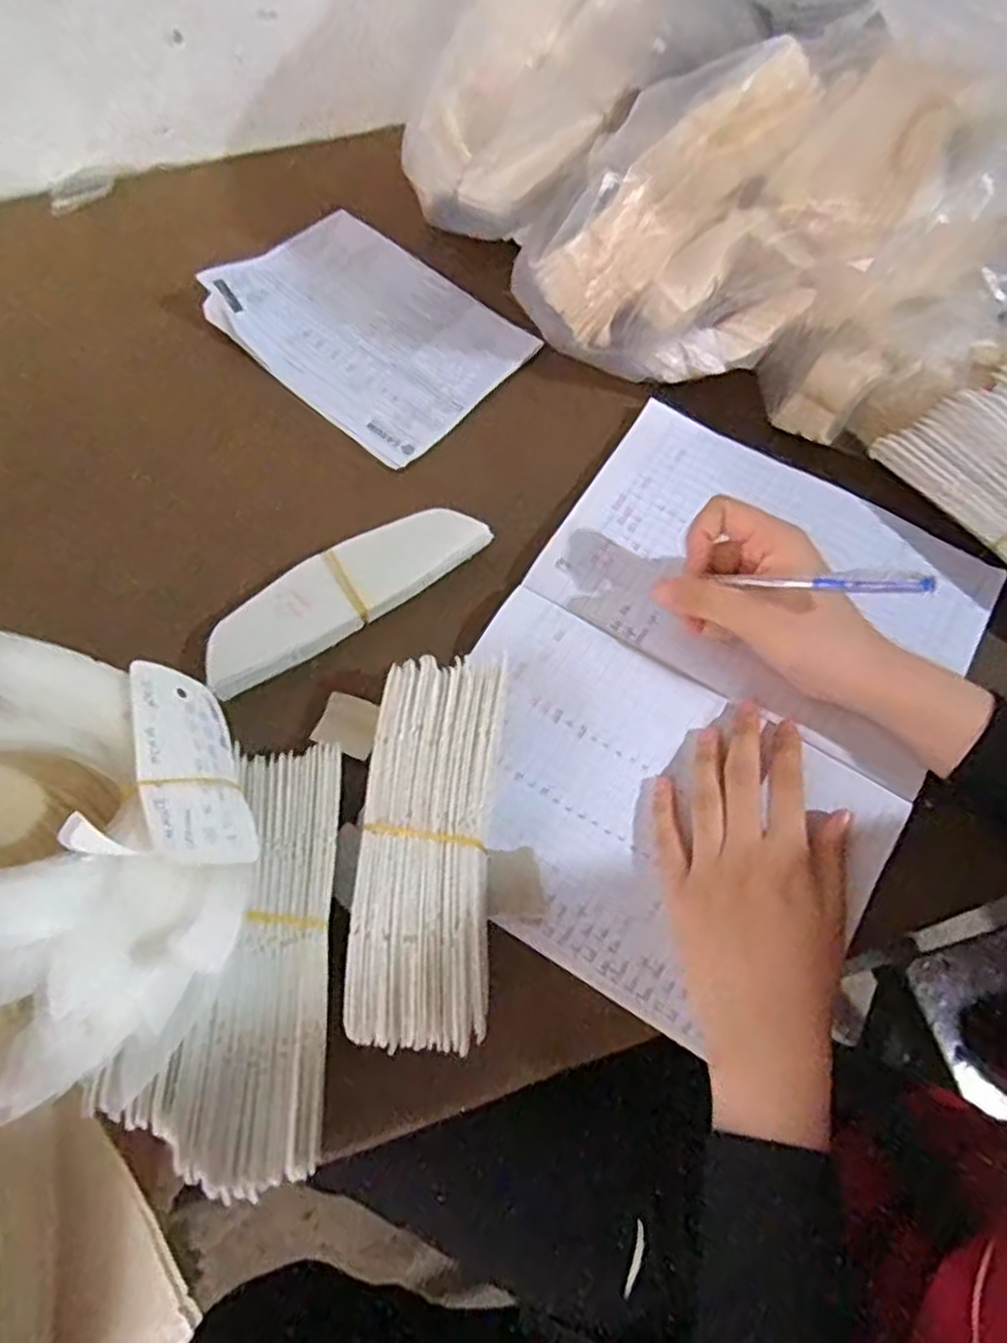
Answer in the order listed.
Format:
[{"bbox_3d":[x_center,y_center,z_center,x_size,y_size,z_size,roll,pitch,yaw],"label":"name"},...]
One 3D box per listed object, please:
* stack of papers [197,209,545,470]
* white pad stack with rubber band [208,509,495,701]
[{"bbox_3d":[-0.095,-0.245,0.538,0.200,0.021,0.145,39,72,14],"label":"stack of papers"},{"bbox_3d":[-0.095,-0.047,0.453,0.176,0.024,0.048,-33,72,-13],"label":"white pad stack with rubber band"}]

